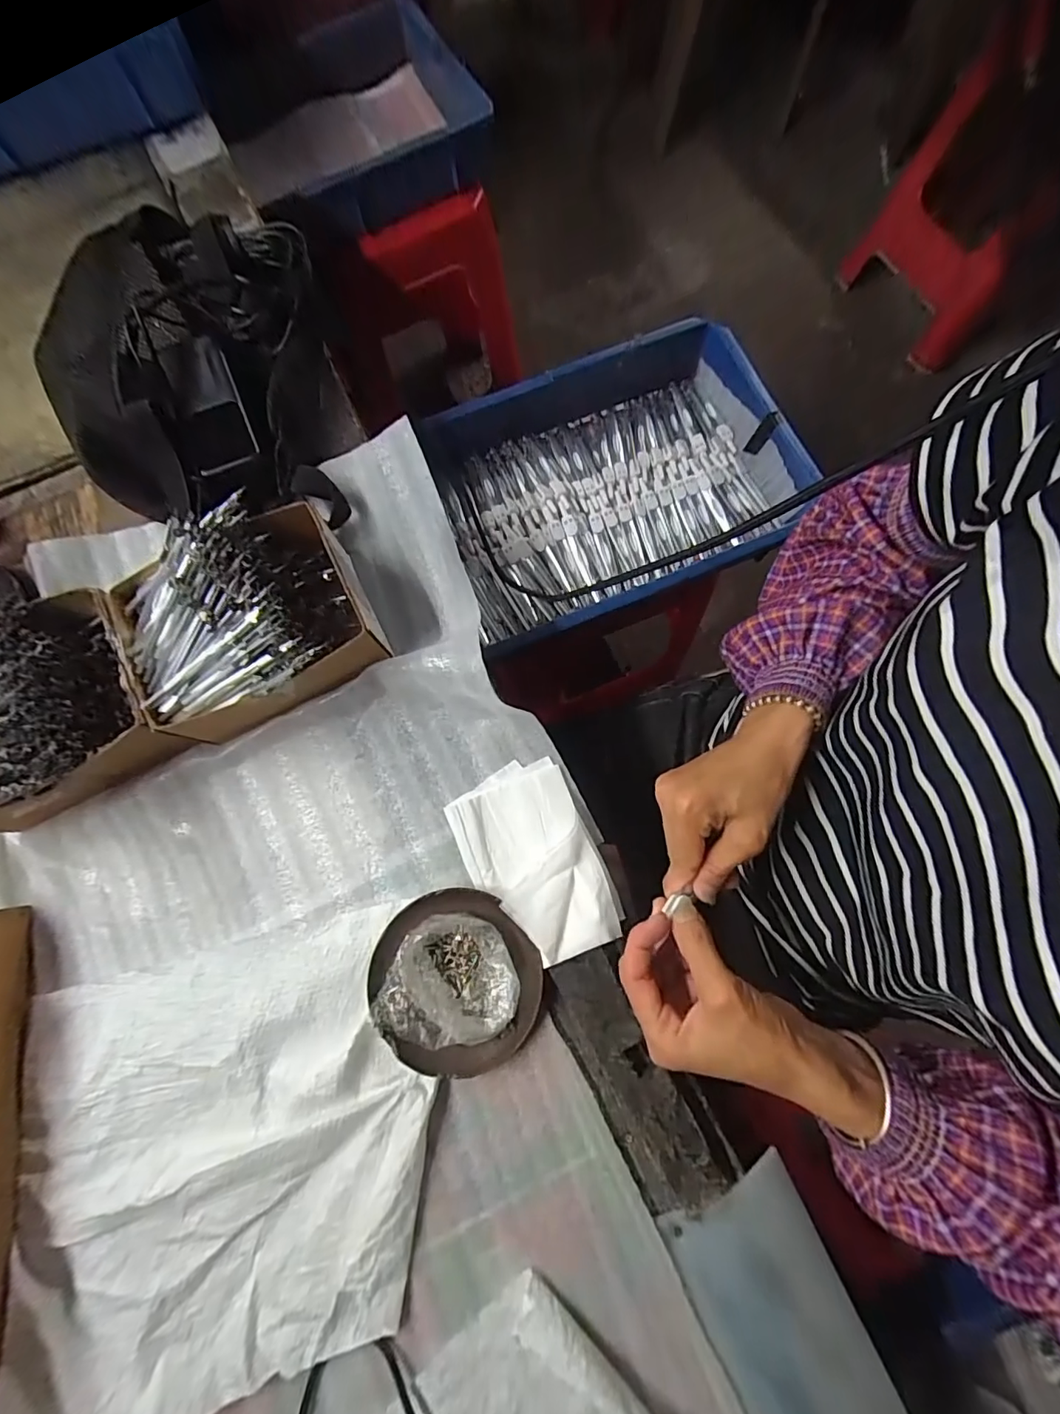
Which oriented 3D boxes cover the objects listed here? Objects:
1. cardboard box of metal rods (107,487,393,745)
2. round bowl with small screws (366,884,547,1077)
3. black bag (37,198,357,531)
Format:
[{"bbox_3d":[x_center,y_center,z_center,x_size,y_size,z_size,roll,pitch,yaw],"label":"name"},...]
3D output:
[{"bbox_3d":[-0.209,-0.065,0.376,0.162,0.096,0.134,-25,78,-4],"label":"cardboard box of metal rods"},{"bbox_3d":[-0.053,0.188,0.348,0.110,0.025,0.113,0,77,1],"label":"round bowl with small screws"},{"bbox_3d":[-0.280,-0.282,0.433,0.190,0.094,0.242,-11,77,-1],"label":"black bag"}]

